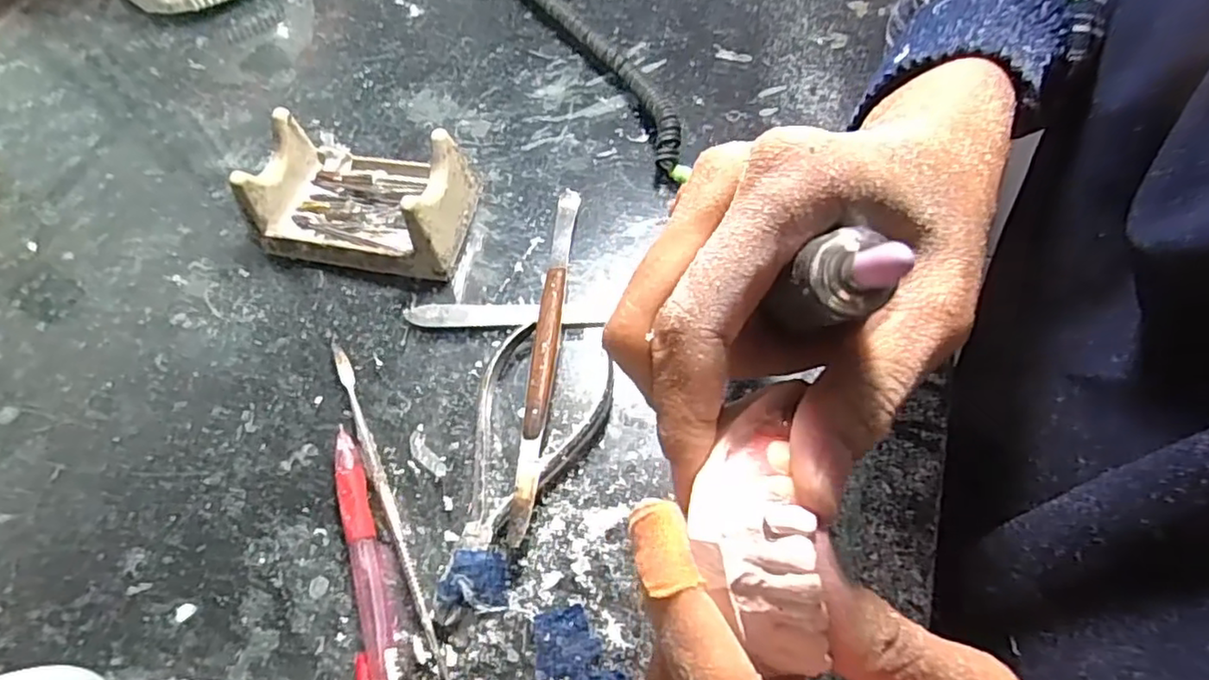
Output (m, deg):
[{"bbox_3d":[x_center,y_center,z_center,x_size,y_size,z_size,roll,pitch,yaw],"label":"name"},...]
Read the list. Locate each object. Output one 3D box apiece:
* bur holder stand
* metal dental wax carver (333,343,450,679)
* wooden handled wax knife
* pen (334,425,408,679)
[{"bbox_3d":[-0.115,-0.070,0.308,0.093,0.043,0.060,9,62,6],"label":"bur holder stand"},{"bbox_3d":[-0.088,0.064,0.256,0.007,0.004,0.151,-23,63,-11],"label":"metal dental wax carver"},{"bbox_3d":[-0.025,0.002,0.283,0.011,0.014,0.172,4,62,4],"label":"wooden handled wax knife"},{"bbox_3d":[-0.086,0.097,0.234,0.018,0.011,0.132,-17,62,-8],"label":"pen"}]

